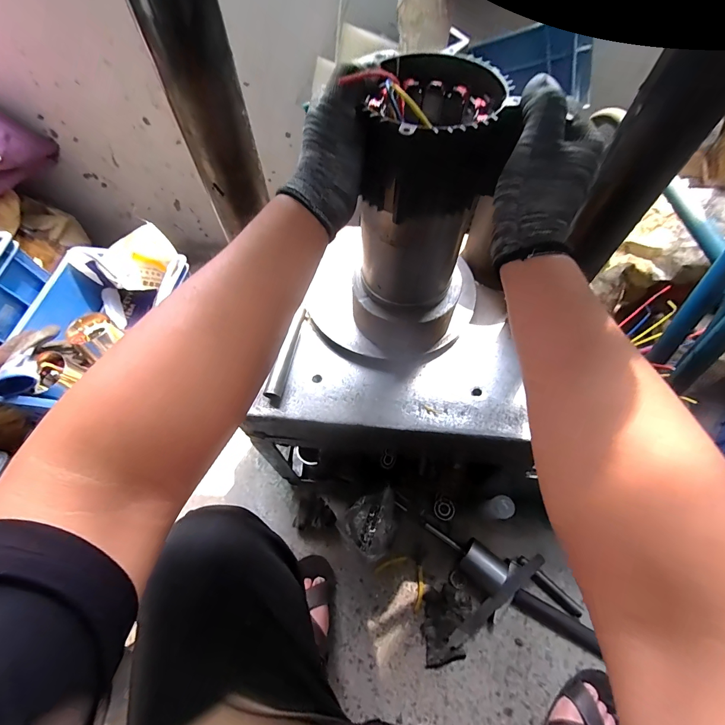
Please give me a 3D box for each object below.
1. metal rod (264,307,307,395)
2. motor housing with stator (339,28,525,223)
[{"bbox_3d":[-0.108,-0.017,0.528,0.018,0.019,0.145,10,62,6],"label":"metal rod"},{"bbox_3d":[0.060,-0.212,0.330,0.117,0.078,0.125,-5,61,-3],"label":"motor housing with stator"}]

